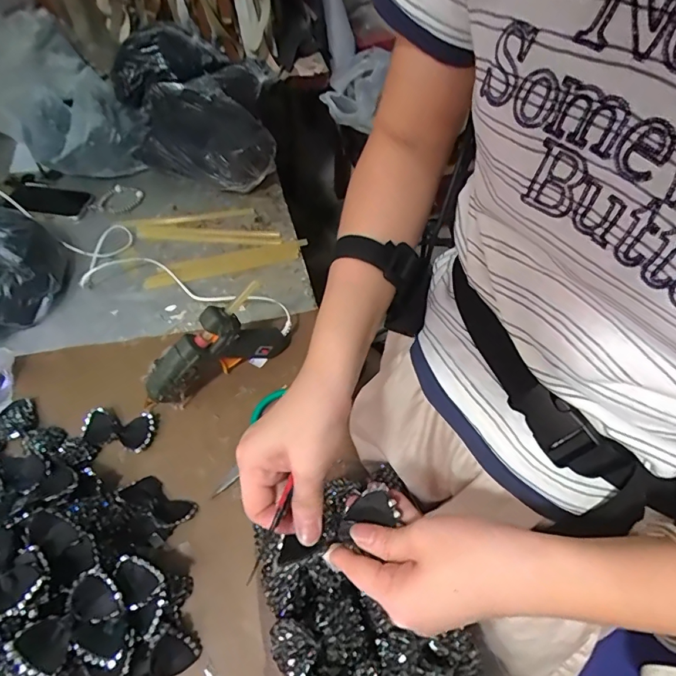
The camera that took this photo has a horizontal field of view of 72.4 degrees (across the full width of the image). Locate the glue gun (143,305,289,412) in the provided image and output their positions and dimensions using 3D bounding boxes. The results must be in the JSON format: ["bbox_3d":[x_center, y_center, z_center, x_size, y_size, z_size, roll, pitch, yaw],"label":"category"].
[{"bbox_3d":[-0.166,0.016,0.643,0.225,0.140,0.044,-26,59,-18],"label":"glue gun"}]

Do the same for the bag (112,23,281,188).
[{"bbox_3d":[-0.287,-0.469,0.934,0.285,0.178,0.360,-11,56,-8],"label":"bag"}]

